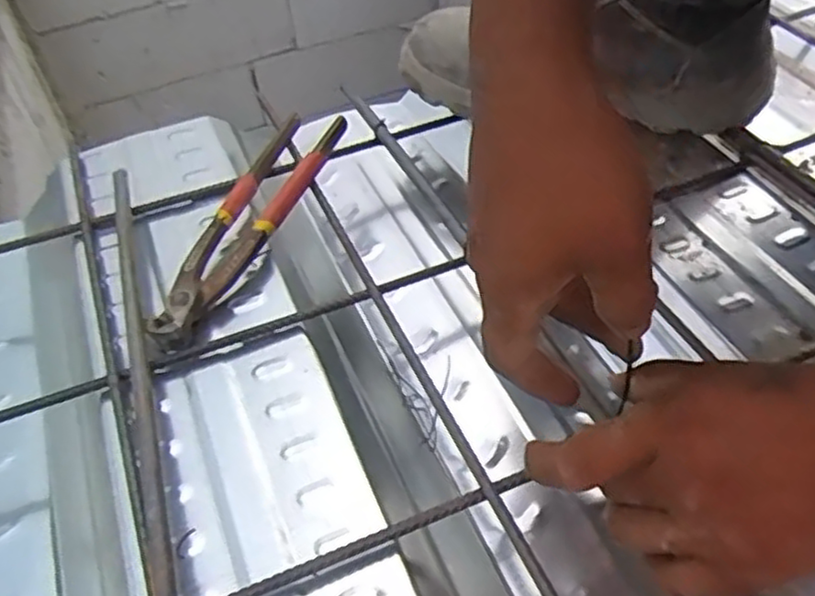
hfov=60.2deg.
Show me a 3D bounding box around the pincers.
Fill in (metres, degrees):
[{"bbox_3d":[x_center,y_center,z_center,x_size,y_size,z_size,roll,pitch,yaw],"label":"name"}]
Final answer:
[{"bbox_3d":[-0.108,-0.054,0.470,0.057,0.031,0.217,15,50,17],"label":"pincers"}]

